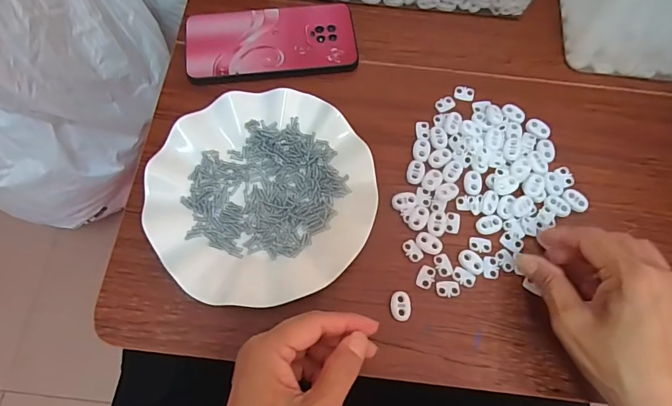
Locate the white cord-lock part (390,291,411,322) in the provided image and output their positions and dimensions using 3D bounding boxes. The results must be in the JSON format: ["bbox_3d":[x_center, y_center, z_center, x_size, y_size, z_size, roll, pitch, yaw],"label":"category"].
[{"bbox_3d":[0.052,0.082,0.333,0.016,0.004,0.022,9,70,2],"label":"white cord-lock part"}]

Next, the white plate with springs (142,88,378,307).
[{"bbox_3d":[-0.061,-0.011,0.352,0.179,0.024,0.178,0,70,-1],"label":"white plate with springs"}]

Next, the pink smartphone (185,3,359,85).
[{"bbox_3d":[-0.064,-0.159,0.414,0.162,0.010,0.081,-6,71,-3],"label":"pink smartphone"}]

